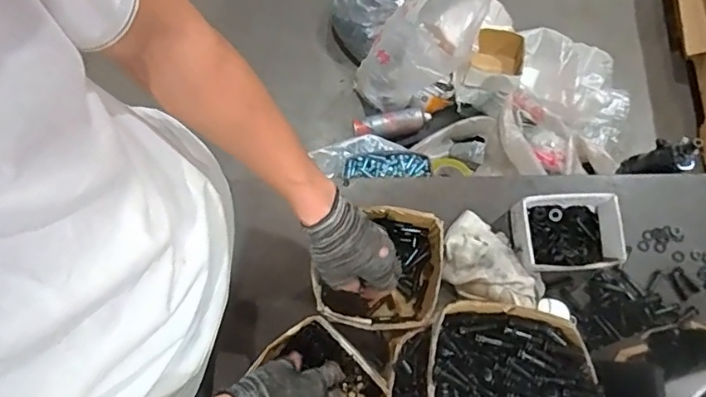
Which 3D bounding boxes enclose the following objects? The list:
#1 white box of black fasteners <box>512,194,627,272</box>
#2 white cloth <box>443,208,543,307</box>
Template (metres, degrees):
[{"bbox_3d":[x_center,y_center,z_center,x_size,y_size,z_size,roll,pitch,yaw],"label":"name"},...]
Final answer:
[{"bbox_3d":[0.269,0.046,0.660,0.130,0.054,0.094,-1,76,1],"label":"white box of black fasteners"},{"bbox_3d":[0.175,0.084,0.652,0.132,0.028,0.093,29,78,8],"label":"white cloth"}]

